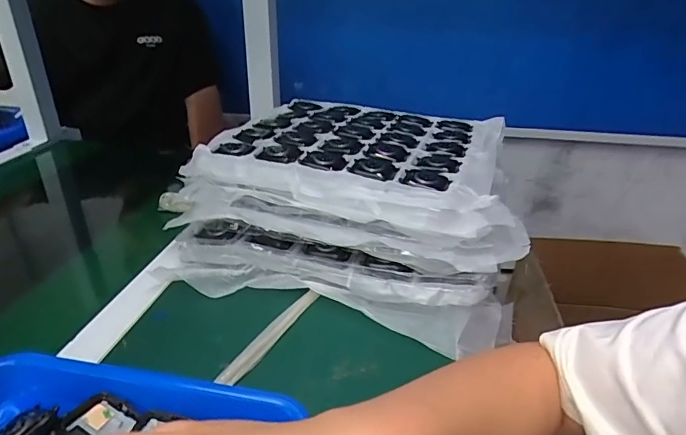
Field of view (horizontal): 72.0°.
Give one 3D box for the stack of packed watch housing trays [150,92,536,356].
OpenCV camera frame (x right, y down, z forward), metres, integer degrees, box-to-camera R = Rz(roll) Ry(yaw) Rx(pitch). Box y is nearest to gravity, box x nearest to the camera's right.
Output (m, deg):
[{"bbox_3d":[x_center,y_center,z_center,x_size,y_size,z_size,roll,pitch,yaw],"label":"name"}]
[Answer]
[{"bbox_3d":[0.012,-0.023,0.540,0.337,0.119,0.284,8,30,16],"label":"stack of packed watch housing trays"}]

